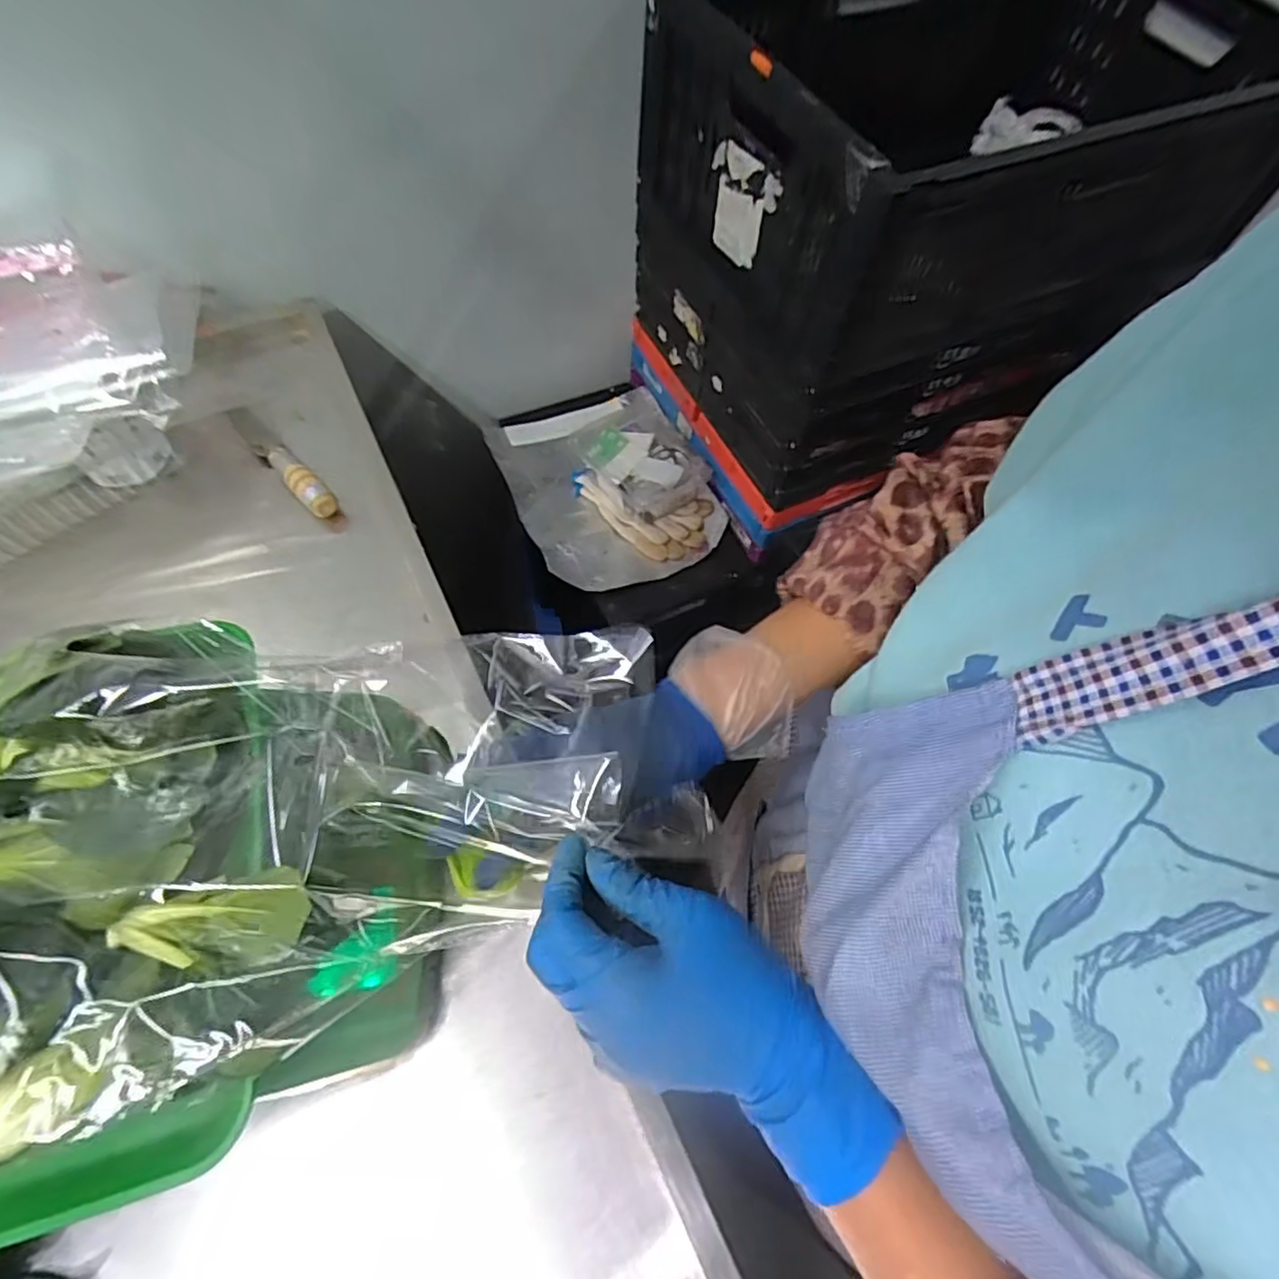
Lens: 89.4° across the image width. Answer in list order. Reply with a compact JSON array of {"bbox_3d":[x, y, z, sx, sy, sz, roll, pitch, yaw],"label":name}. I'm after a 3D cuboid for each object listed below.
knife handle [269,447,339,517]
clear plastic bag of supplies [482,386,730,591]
[{"bbox_3d":[-0.310,-0.144,0.594,0.093,0.024,0.023,41,68,16],"label":"knife handle"},{"bbox_3d":[-0.044,-0.225,0.908,0.279,0.090,0.325,-19,65,-13],"label":"clear plastic bag of supplies"}]

